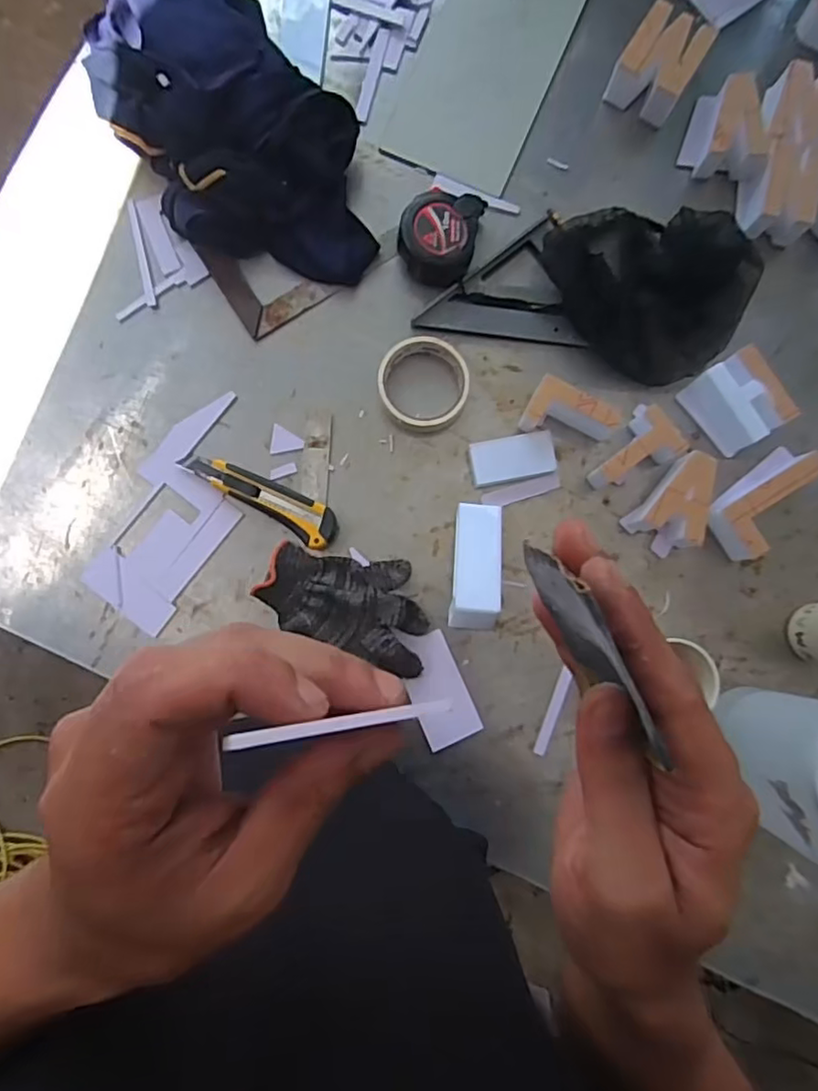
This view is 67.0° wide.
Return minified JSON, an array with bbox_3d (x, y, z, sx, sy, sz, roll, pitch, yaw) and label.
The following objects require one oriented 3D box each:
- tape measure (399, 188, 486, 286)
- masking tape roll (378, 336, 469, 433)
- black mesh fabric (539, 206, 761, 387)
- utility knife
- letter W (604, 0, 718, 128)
[{"bbox_3d":[0.029,-0.312,0.627,0.078,0.041,0.094,14,86,1],"label":"tape measure"},{"bbox_3d":[0.015,-0.159,0.616,0.087,0.026,0.088,0,84,-2],"label":"masking tape roll"},{"bbox_3d":[0.259,-0.268,0.630,0.196,0.037,0.186,0,84,-2],"label":"black mesh fabric"},{"bbox_3d":[-0.145,-0.052,0.608,0.166,0.022,0.039,31,87,3],"label":"utility knife"},{"bbox_3d":[0.262,-0.501,0.646,0.079,0.044,0.094,32,87,3],"label":"letter W"}]

